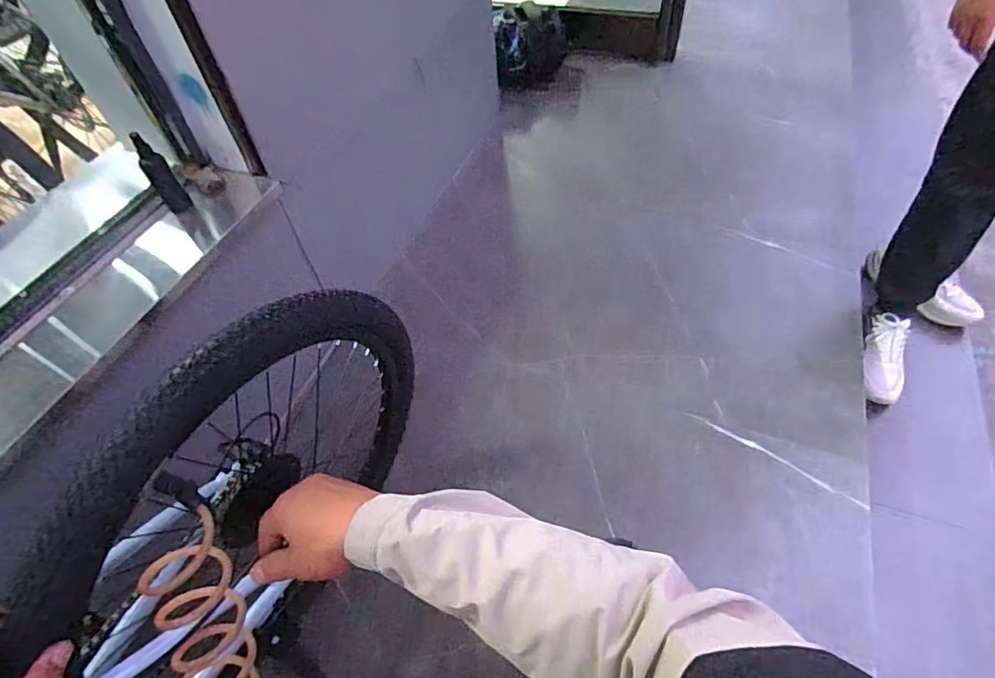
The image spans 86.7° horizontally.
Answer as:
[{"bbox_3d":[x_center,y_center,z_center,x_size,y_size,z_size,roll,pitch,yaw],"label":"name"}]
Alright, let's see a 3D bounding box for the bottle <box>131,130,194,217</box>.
[{"bbox_3d":[-0.544,-0.264,0.852,0.036,0.138,0.029,-31,57,-19],"label":"bottle"}]

